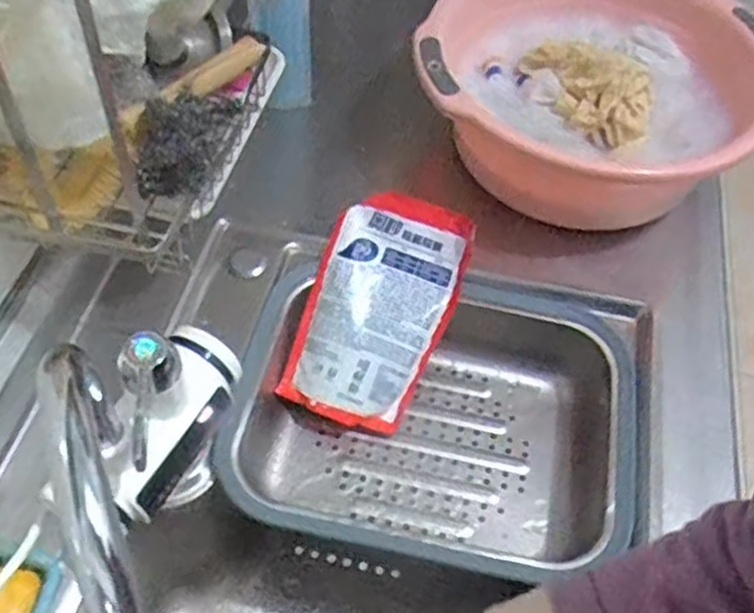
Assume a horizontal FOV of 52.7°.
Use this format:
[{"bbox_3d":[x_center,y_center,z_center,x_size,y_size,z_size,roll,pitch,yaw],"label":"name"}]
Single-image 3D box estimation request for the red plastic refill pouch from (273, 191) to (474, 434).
[{"bbox_3d":[0.001,0.002,0.725,0.129,0.032,0.217,21,81,2],"label":"red plastic refill pouch"}]

